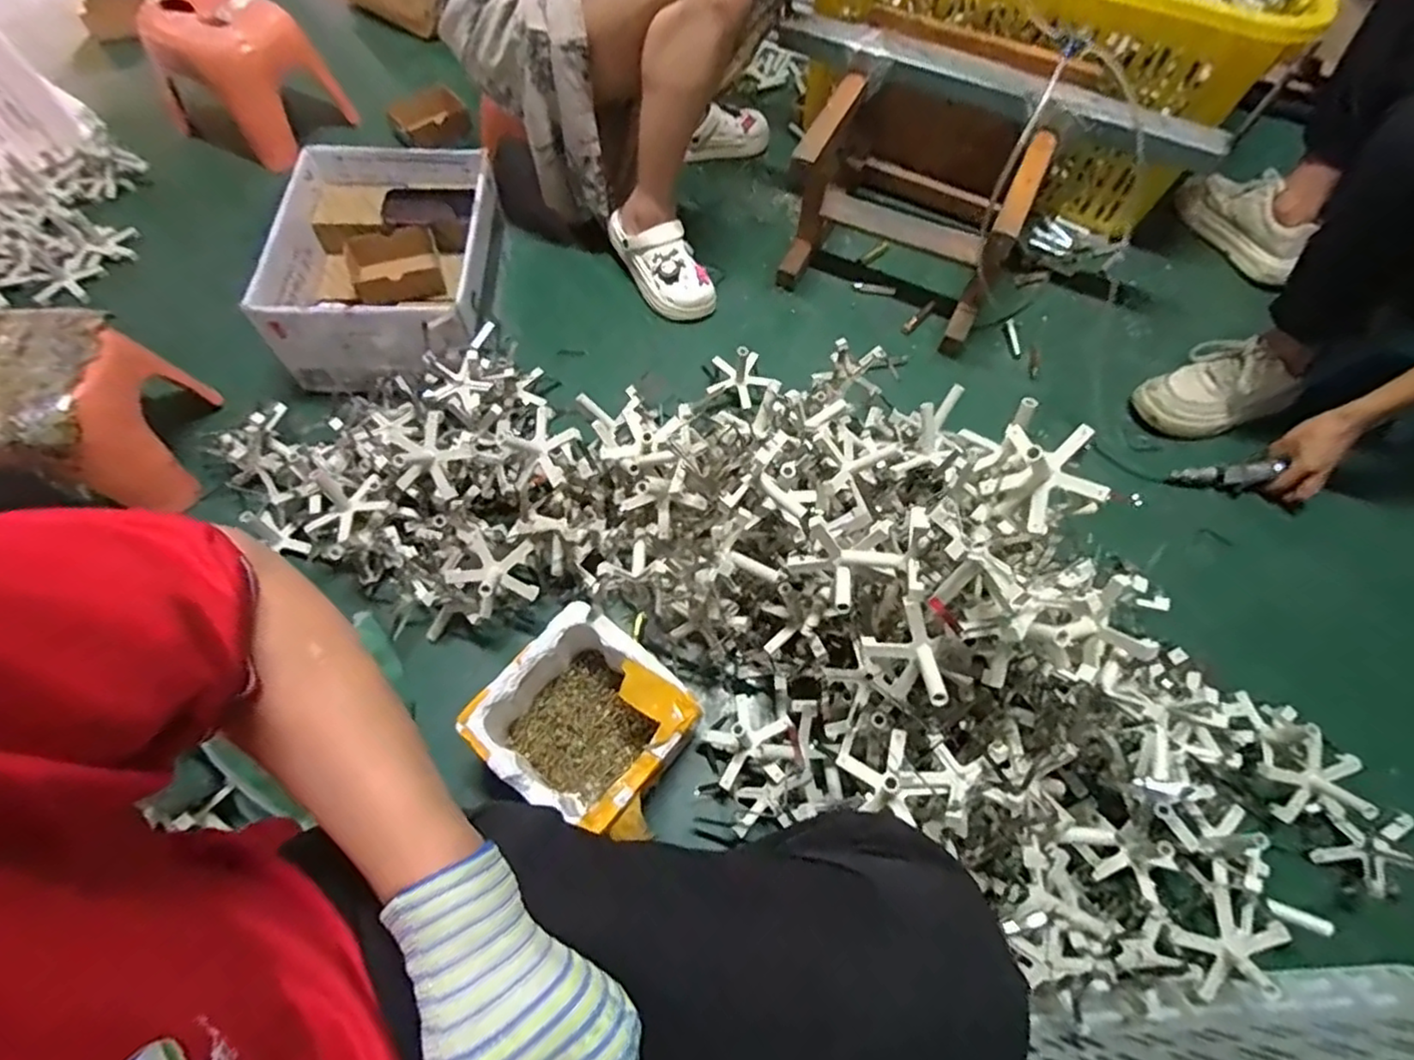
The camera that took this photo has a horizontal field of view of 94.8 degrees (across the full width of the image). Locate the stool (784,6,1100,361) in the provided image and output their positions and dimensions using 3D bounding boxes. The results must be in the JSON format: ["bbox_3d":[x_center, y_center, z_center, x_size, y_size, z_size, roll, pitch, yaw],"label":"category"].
[{"bbox_3d":[0.365,-0.605,1.110,0.354,0.268,0.423,25,63,10],"label":"stool"}]

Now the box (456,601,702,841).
[{"bbox_3d":[-0.136,0.224,0.742,0.192,0.131,0.183,35,65,15],"label":"box"}]

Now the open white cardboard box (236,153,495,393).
[{"bbox_3d":[-0.491,-0.414,1.030,0.300,0.154,0.404,-2,62,-4],"label":"open white cardboard box"}]

